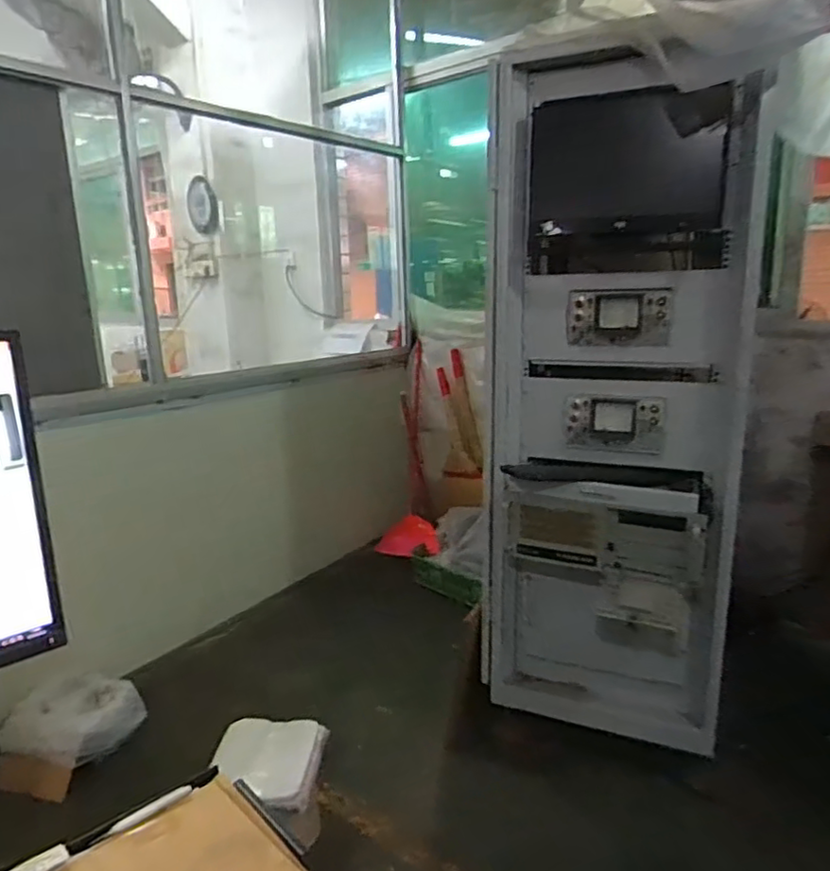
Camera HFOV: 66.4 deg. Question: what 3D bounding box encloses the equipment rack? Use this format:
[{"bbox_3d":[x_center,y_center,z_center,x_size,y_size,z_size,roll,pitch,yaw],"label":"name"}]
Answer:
[{"bbox_3d":[0.547,-0.054,1.676,0.606,1.635,0.530,7,15,32],"label":"equipment rack"}]

